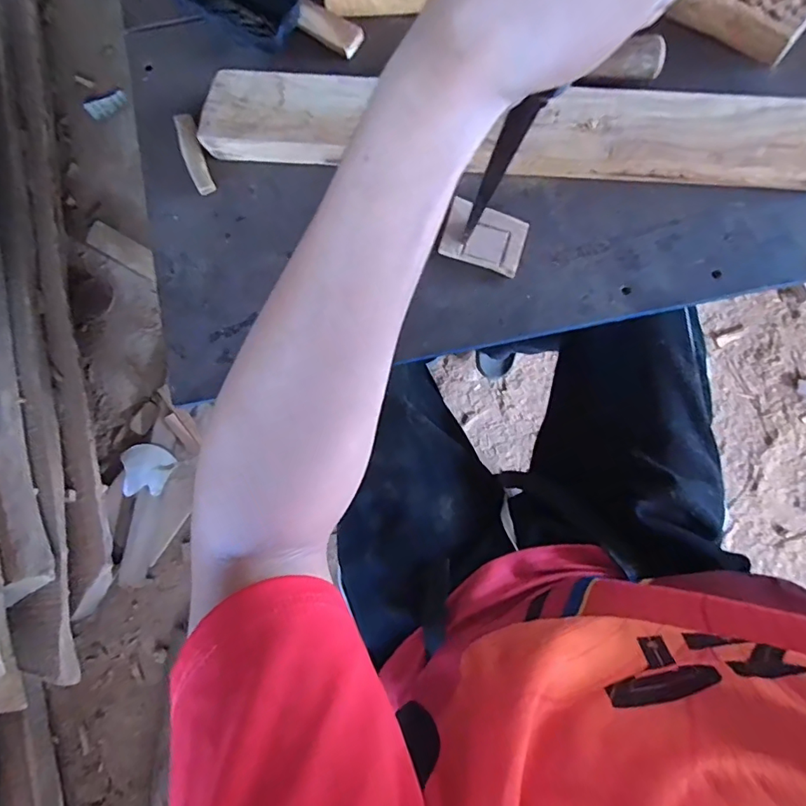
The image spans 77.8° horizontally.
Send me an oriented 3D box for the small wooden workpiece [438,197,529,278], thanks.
[{"bbox_3d":[0.062,-0.126,0.379,0.060,0.005,0.047,18,81,4],"label":"small wooden workpiece"}]

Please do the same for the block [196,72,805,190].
[{"bbox_3d":[0.088,-0.212,0.380,0.473,0.024,0.077,3,80,1],"label":"block"}]

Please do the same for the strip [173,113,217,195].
[{"bbox_3d":[-0.165,-0.197,0.395,0.015,0.005,0.070,-20,80,-3],"label":"strip"}]

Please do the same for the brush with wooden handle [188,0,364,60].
[{"bbox_3d":[-0.110,-0.320,0.405,0.157,0.028,0.062,33,82,6],"label":"brush with wooden handle"}]

